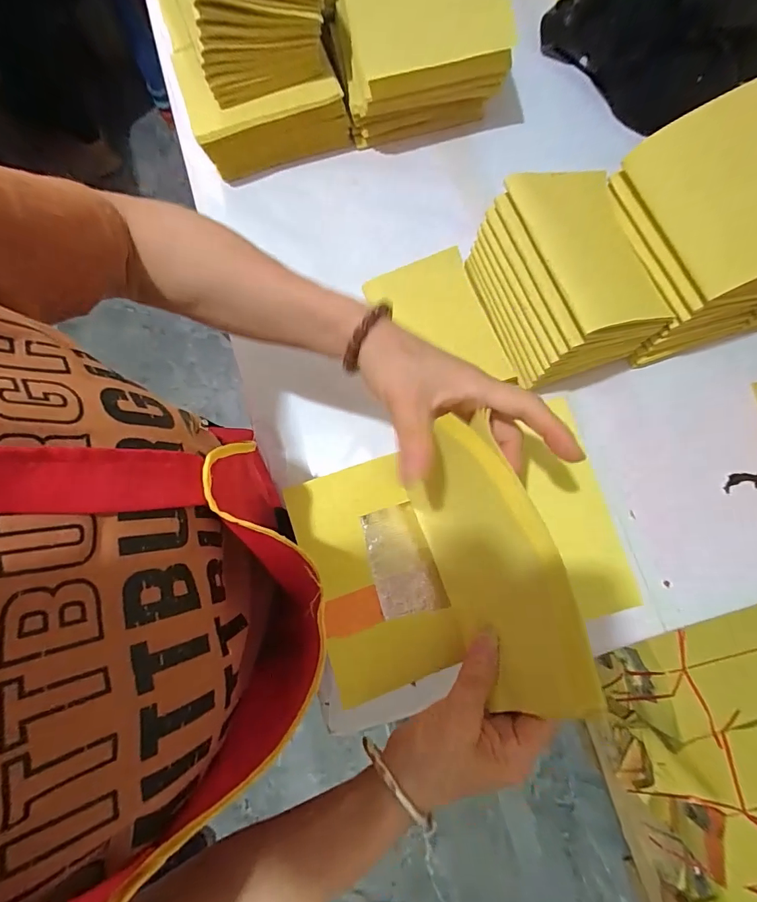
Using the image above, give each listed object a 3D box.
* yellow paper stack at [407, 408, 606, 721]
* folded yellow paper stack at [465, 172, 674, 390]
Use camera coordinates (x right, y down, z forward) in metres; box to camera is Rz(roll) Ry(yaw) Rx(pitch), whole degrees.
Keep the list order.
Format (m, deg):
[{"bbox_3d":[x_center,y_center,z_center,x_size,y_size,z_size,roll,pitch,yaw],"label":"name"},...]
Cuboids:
[{"bbox_3d":[0.059,0.067,0.259,0.029,0.122,0.151,-9,75,-25],"label":"yellow paper stack"},{"bbox_3d":[0.175,-0.163,0.416,0.123,0.095,0.171,-22,79,-3],"label":"folded yellow paper stack"}]

